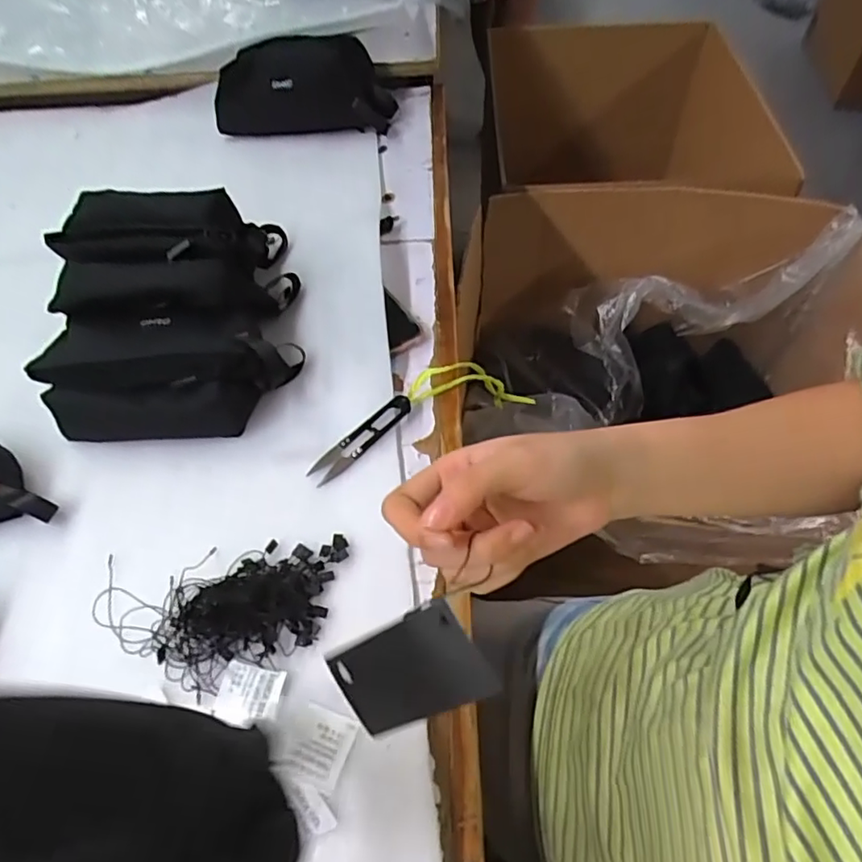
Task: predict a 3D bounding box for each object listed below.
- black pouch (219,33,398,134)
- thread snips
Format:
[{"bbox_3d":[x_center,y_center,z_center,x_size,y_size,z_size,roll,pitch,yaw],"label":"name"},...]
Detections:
[{"bbox_3d":[-0.155,-0.420,0.707,0.207,0.080,0.076,3,54,4],"label":"black pouch"},{"bbox_3d":[-0.056,0.005,0.477,0.021,0.010,0.102,38,65,25],"label":"thread snips"}]

